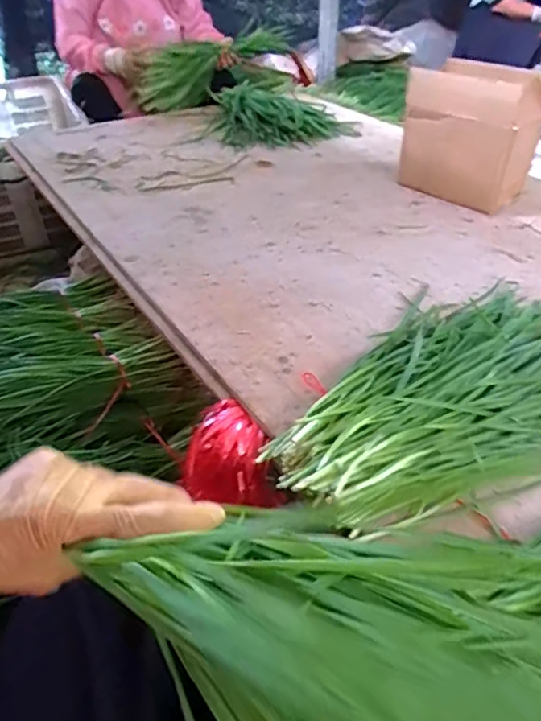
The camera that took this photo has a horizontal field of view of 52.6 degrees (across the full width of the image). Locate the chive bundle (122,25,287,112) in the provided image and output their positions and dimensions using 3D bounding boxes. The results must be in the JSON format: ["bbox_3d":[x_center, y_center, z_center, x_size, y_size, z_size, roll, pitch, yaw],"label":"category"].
[{"bbox_3d":[-0.156,-0.893,1.666,0.527,0.157,0.139,-29,47,-14],"label":"chive bundle"}]

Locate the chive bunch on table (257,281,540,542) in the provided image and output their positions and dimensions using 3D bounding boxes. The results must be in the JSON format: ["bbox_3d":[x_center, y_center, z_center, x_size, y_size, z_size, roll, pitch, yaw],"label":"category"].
[{"bbox_3d":[0.212,0.019,0.644,0.502,0.055,0.272,-24,46,-27],"label":"chive bunch on table"}]

